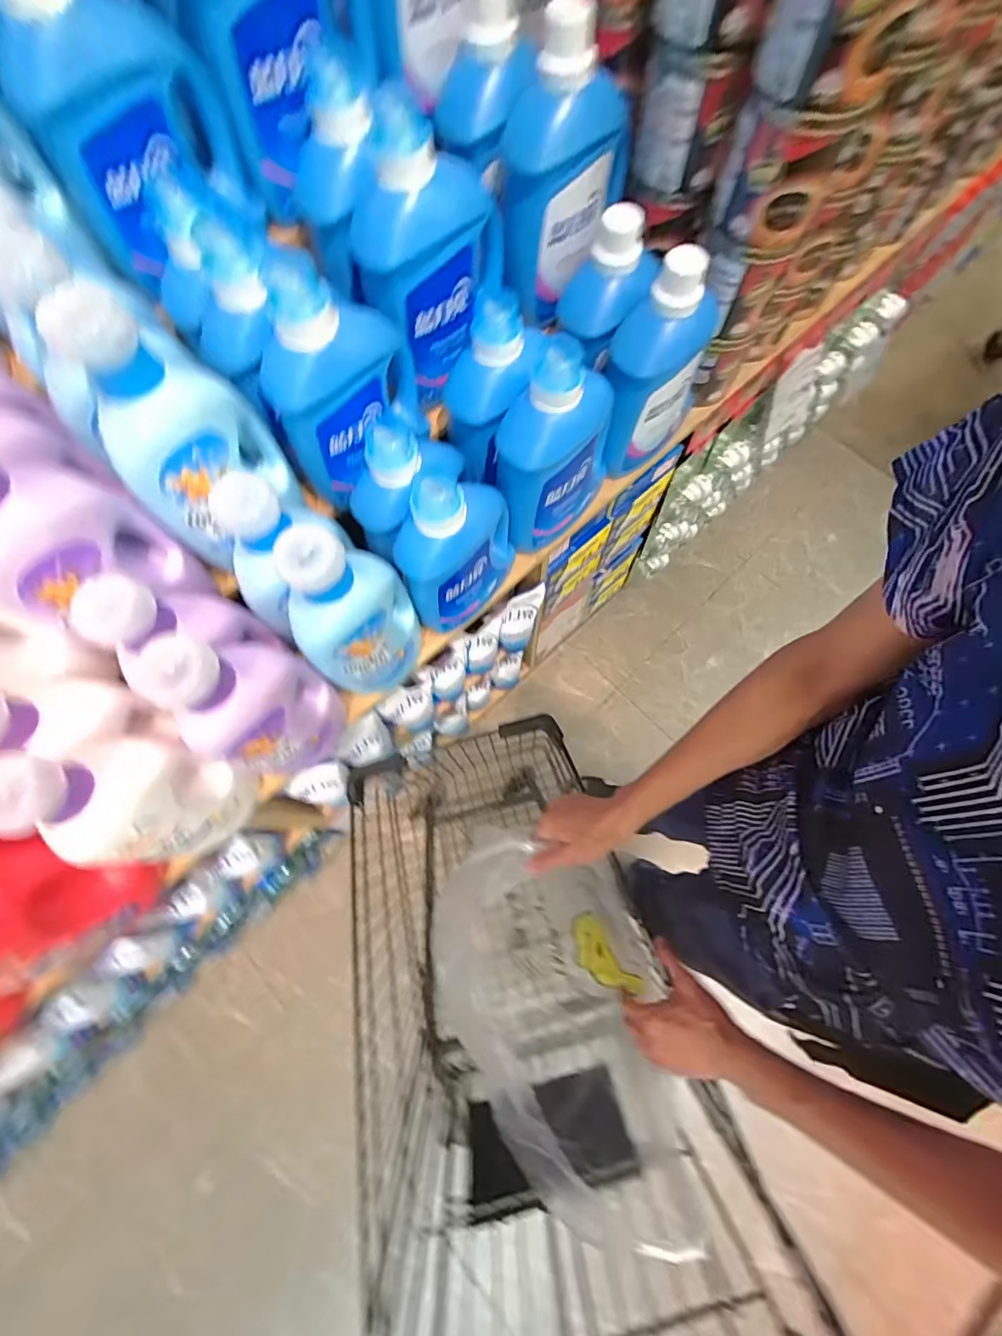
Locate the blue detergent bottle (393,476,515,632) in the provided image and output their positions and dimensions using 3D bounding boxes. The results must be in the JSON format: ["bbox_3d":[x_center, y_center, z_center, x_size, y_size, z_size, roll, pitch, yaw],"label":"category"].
[{"bbox_3d":[-0.051,-0.152,0.641,0.167,0.232,0.078,-34,75,-9],"label":"blue detergent bottle"}]

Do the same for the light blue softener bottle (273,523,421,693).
[{"bbox_3d":[-0.169,-0.056,0.588,0.075,0.288,0.143,33,76,11],"label":"light blue softener bottle"}]

